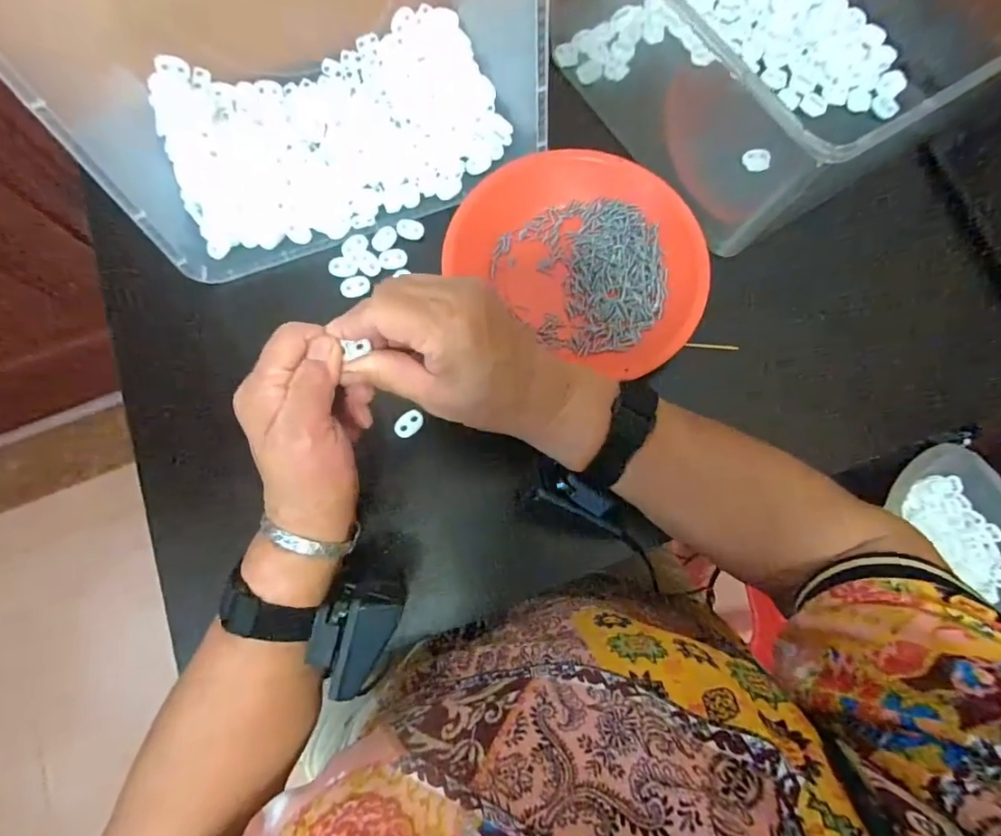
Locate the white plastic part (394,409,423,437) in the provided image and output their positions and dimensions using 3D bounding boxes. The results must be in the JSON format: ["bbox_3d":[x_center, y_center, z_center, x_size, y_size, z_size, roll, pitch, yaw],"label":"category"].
[{"bbox_3d":[-0.068,0.004,0.375,0.015,0.004,0.022,40,79,8],"label":"white plastic part"}]

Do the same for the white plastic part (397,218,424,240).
[{"bbox_3d":[-0.073,-0.154,0.413,0.020,0.008,0.014,11,77,2],"label":"white plastic part"}]

